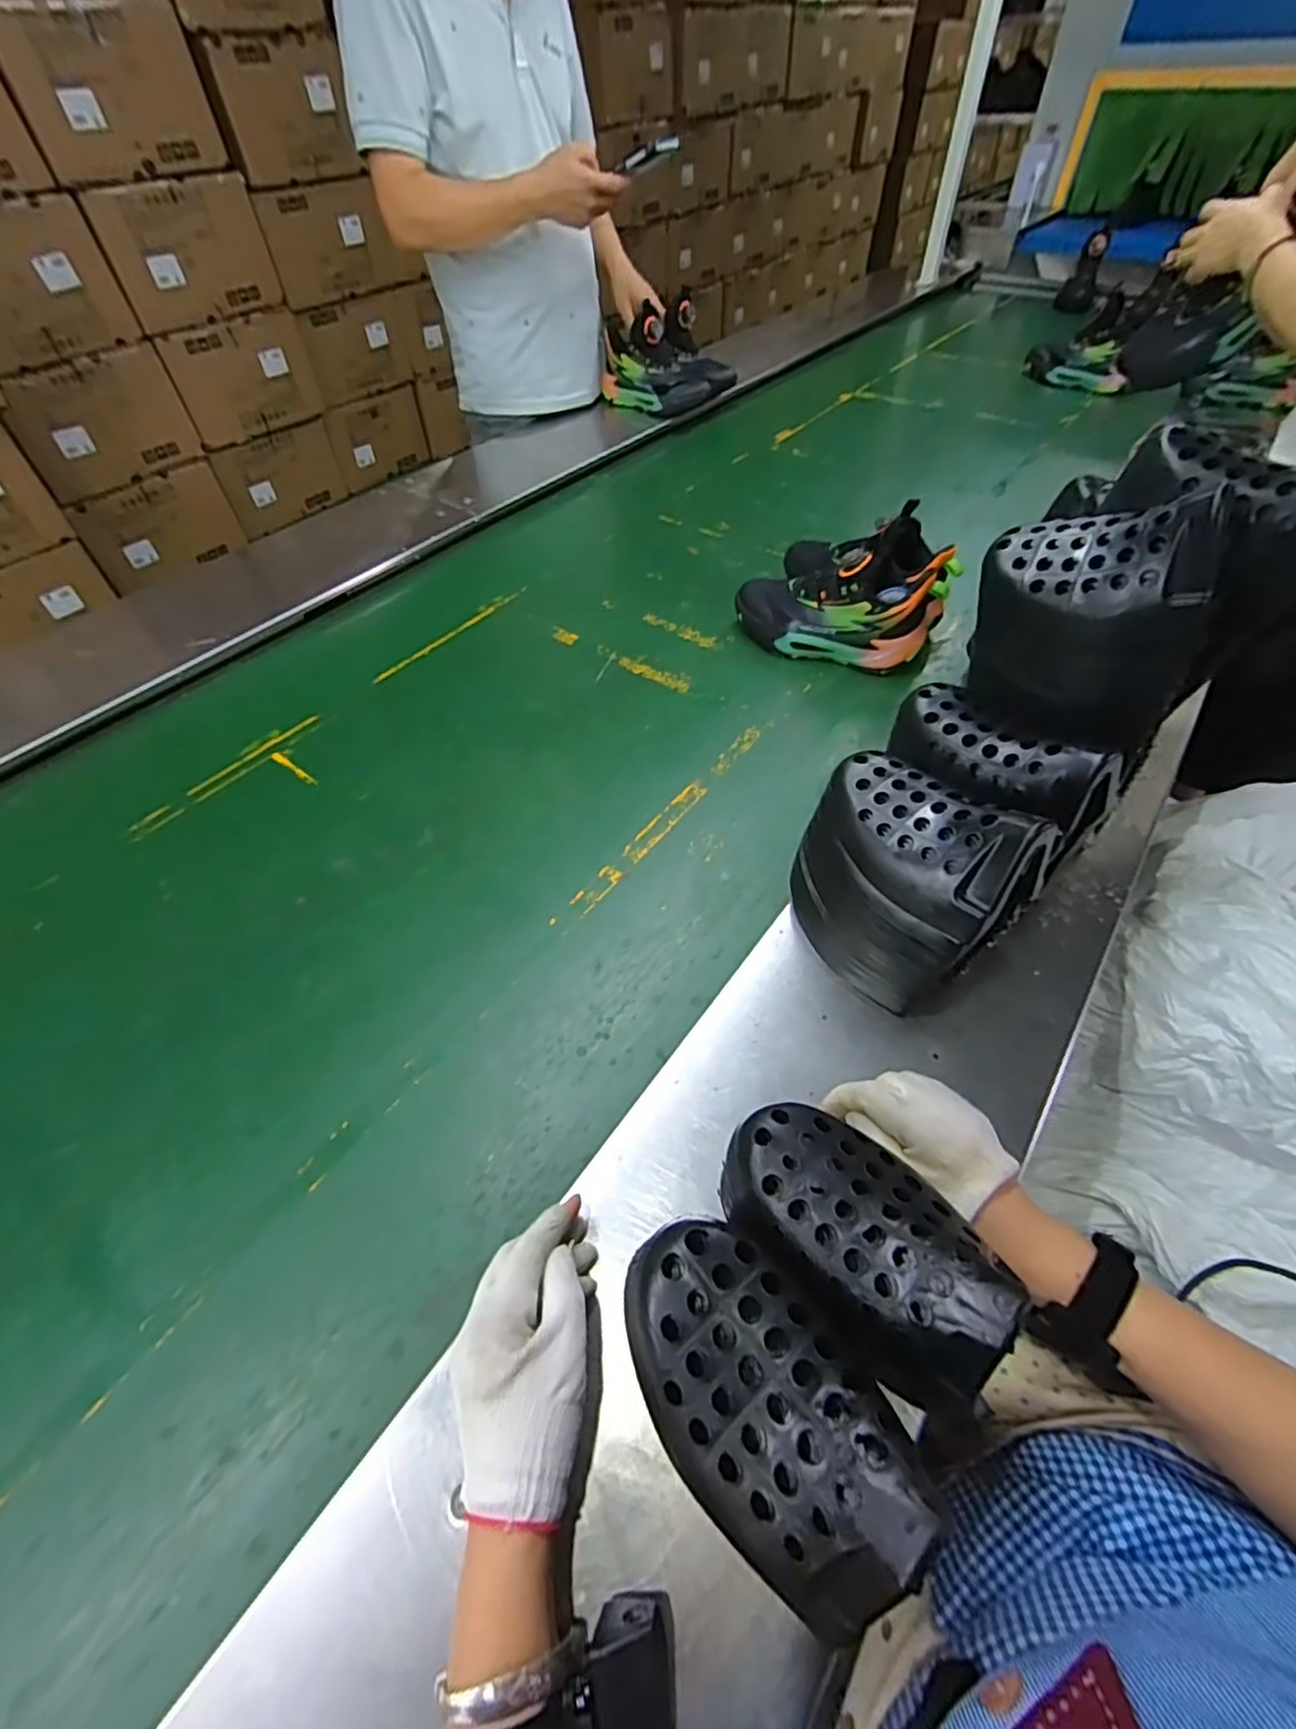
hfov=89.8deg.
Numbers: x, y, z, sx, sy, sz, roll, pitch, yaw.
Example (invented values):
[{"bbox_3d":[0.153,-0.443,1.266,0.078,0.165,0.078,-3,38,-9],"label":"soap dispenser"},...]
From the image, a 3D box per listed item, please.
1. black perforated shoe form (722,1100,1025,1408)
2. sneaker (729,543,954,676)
[{"bbox_3d":[0.101,0.169,0.311,0.081,0.048,0.132,-36,59,-24],"label":"black perforated shoe form"},{"bbox_3d":[0.241,-0.331,0.833,0.251,0.129,0.098,7,51,23],"label":"sneaker"}]

